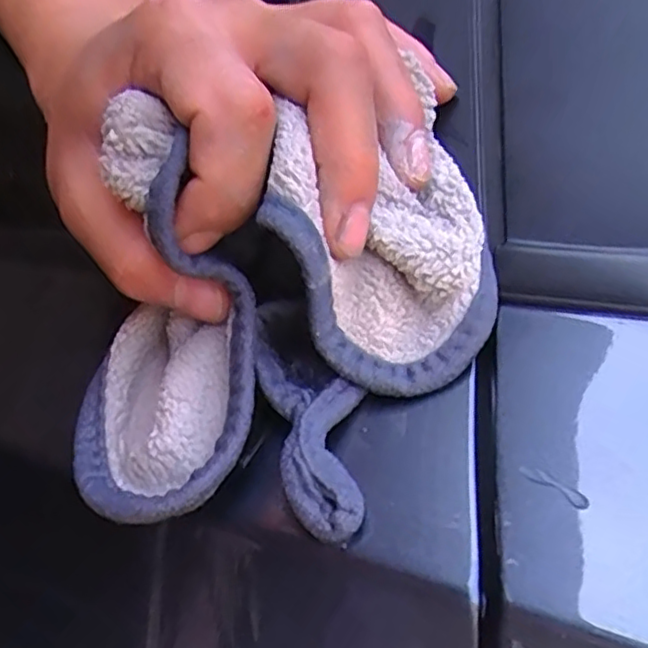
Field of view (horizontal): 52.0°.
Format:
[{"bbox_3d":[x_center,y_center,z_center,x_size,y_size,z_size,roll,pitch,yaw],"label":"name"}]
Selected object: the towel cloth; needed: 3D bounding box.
[{"bbox_3d":[-0.013,-0.005,0.192,0.117,0.104,0.060,1,2,3],"label":"towel cloth"}]

